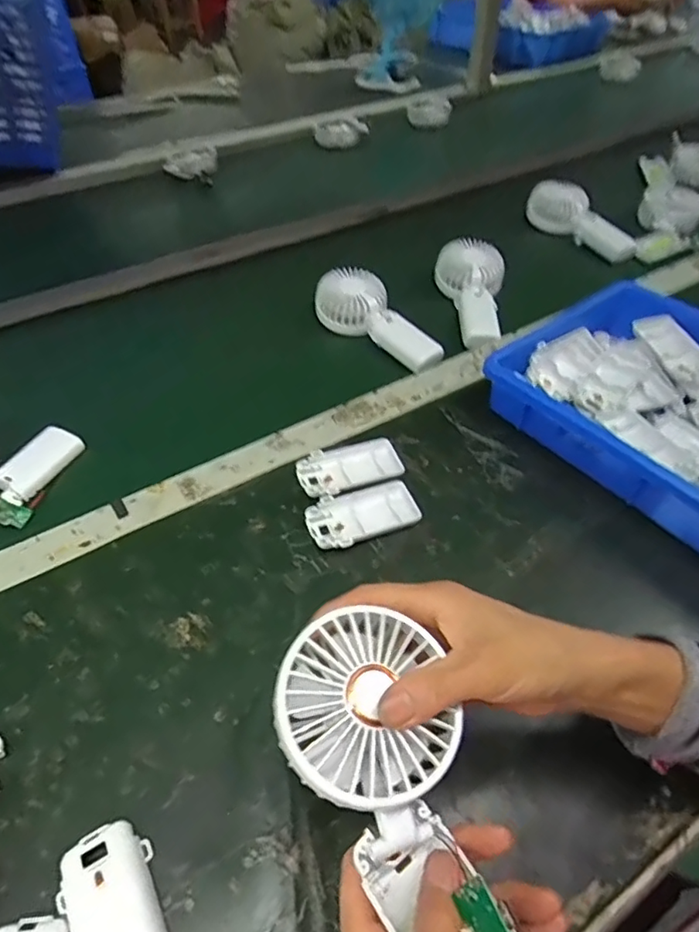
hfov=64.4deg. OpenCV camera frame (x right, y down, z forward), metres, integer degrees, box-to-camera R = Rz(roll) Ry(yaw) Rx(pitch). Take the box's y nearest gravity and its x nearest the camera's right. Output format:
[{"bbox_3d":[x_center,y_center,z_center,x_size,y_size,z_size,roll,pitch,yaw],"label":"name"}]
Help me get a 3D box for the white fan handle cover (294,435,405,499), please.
[{"bbox_3d":[0.001,0.003,0.515,0.095,0.015,0.055,-20,51,-15],"label":"white fan handle cover"}]

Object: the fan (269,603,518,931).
[{"bbox_3d":[0.032,0.148,0.241,0.080,0.047,0.177,-25,72,-20],"label":"fan"}]

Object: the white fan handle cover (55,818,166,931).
[{"bbox_3d":[-0.127,0.246,0.301,0.046,0.014,0.091,-26,53,-20],"label":"white fan handle cover"}]

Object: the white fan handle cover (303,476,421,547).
[{"bbox_3d":[0.012,0.044,0.479,0.094,0.016,0.053,-13,50,-10],"label":"white fan handle cover"}]

